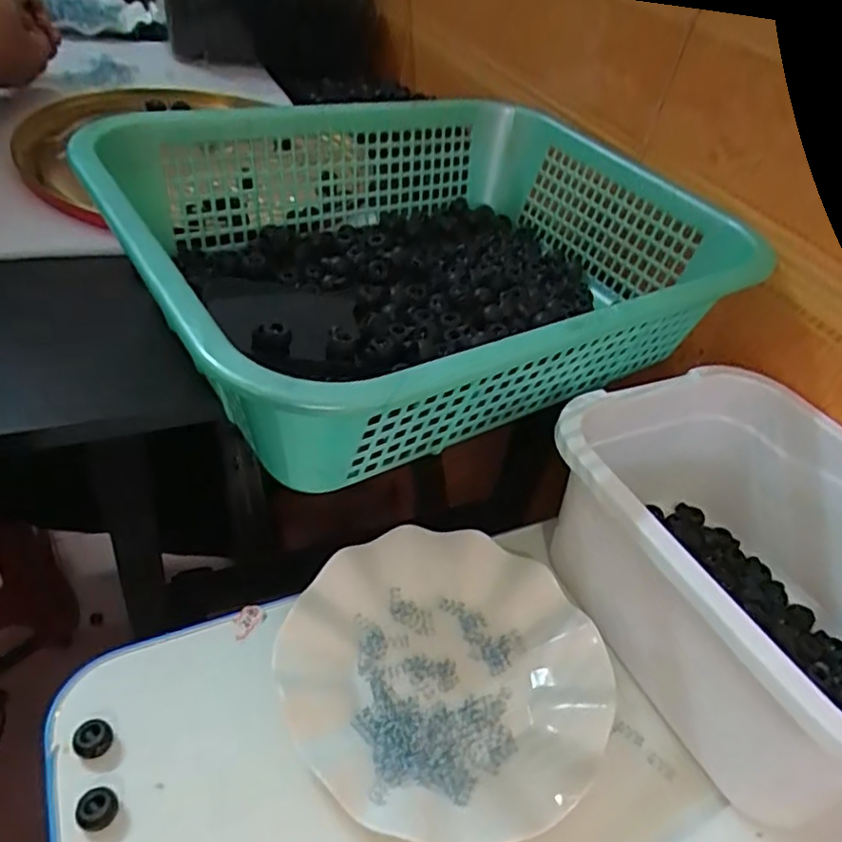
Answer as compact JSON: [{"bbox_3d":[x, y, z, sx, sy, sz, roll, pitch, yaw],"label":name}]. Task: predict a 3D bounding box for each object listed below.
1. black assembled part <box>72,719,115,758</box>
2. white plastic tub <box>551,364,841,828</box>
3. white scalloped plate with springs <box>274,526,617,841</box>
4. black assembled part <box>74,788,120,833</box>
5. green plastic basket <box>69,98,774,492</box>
[{"bbox_3d":[-0.164,0.160,0.329,0.014,0.015,0.017,33,46,22],"label":"black assembled part"},{"bbox_3d":[0.201,0.091,0.393,0.189,0.117,0.248,-15,47,-23],"label":"white plastic tub"},{"bbox_3d":[0.016,0.138,0.374,0.177,0.027,0.176,6,42,-6],"label":"white scalloped plate with springs"},{"bbox_3d":[-0.152,0.183,0.309,0.016,0.014,0.017,6,42,-6],"label":"black assembled part"},{"bbox_3d":[0.008,-0.117,0.438,0.383,0.124,0.292,-20,51,-30],"label":"green plastic basket"}]

